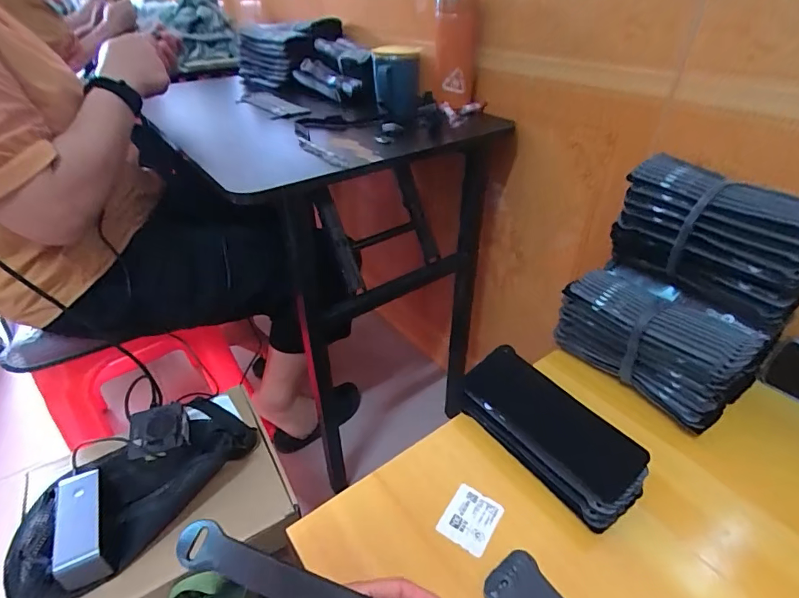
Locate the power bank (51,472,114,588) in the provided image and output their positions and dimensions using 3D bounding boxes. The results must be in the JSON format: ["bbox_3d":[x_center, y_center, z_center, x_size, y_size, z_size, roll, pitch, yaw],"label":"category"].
[{"bbox_3d":[-0.396,0.282,0.533,0.048,0.047,0.135,-22,42,-24],"label":"power bank"}]

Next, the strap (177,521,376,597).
[{"bbox_3d":[-0.053,0.189,0.274,0.187,0.010,0.024,20,74,6],"label":"strap"}]

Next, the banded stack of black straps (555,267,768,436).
[{"bbox_3d":[0.321,0.050,0.550,0.108,0.126,0.209,-27,43,-31],"label":"banded stack of black straps"}]

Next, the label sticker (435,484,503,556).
[{"bbox_3d":[0.071,0.220,0.428,0.049,0.004,0.057,25,43,24],"label":"label sticker"}]

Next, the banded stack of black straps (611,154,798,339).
[{"bbox_3d":[0.368,-0.071,0.512,0.061,0.136,0.209,-23,41,-26],"label":"banded stack of black straps"}]

